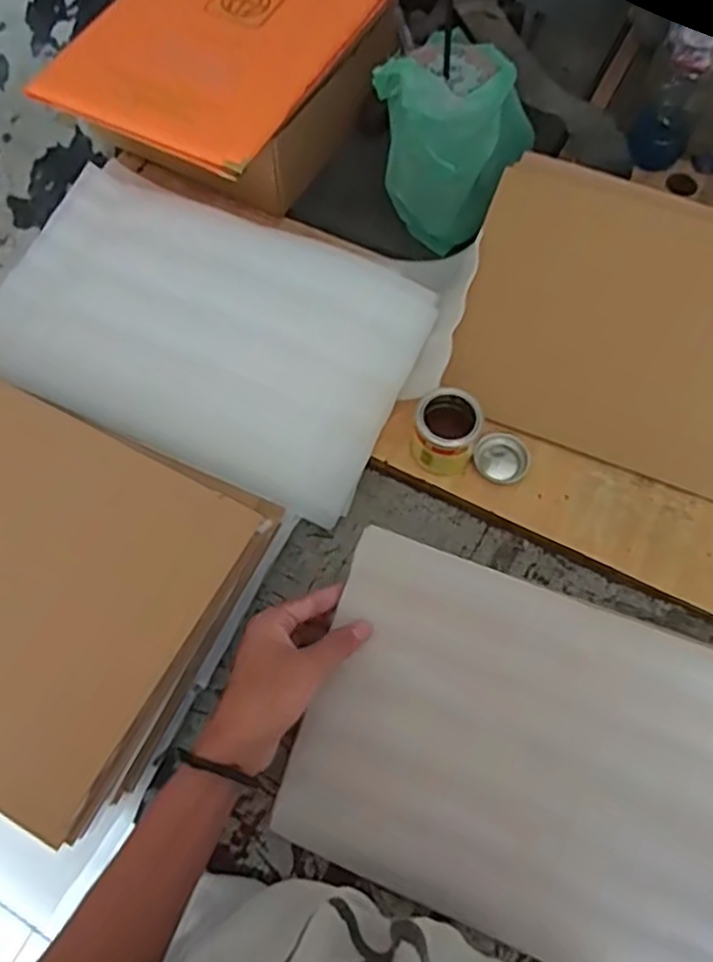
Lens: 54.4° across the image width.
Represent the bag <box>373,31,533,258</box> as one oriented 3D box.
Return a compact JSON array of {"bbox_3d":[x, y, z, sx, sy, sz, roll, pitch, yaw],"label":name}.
[{"bbox_3d":[0.099,-0.326,0.680,0.133,0.163,0.106,-26,68,-11],"label":"bag"}]

